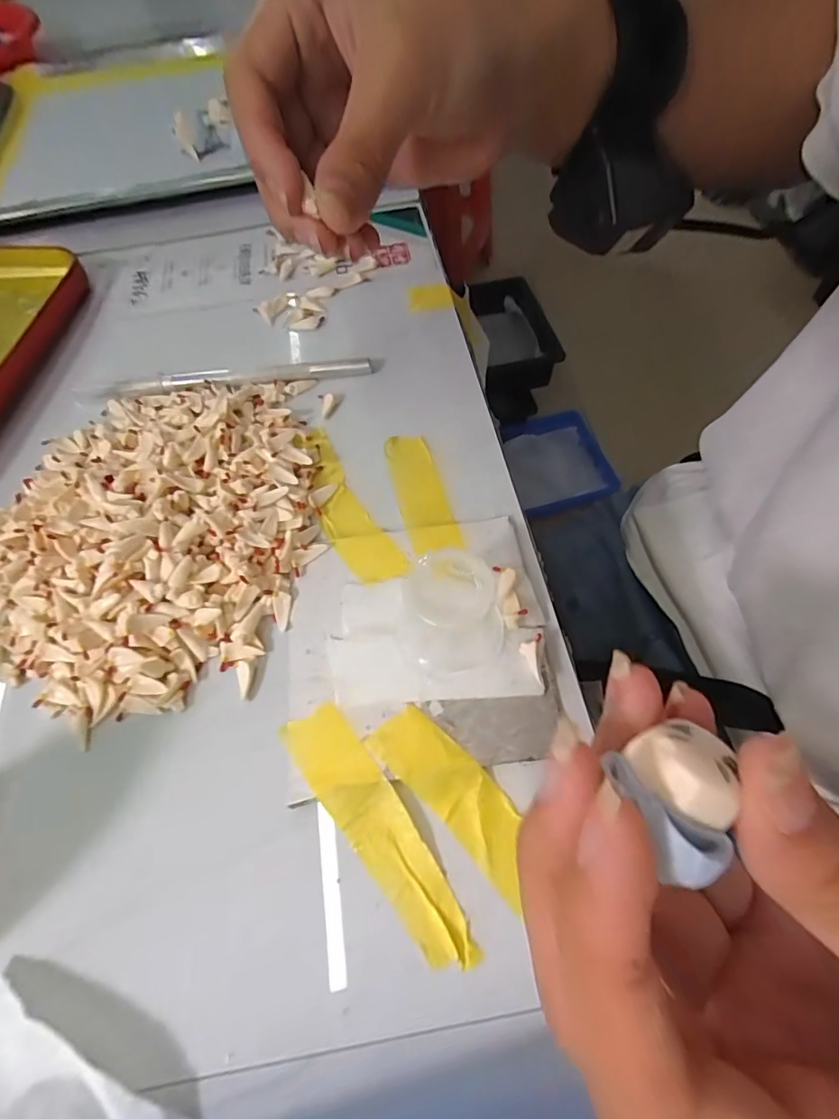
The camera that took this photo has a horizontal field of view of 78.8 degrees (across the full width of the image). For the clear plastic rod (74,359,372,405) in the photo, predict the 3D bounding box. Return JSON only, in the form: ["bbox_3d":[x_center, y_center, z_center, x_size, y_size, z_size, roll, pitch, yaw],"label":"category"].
[{"bbox_3d":[-0.096,-0.089,0.251,0.143,0.006,0.011,-6,60,1],"label":"clear plastic rod"}]

